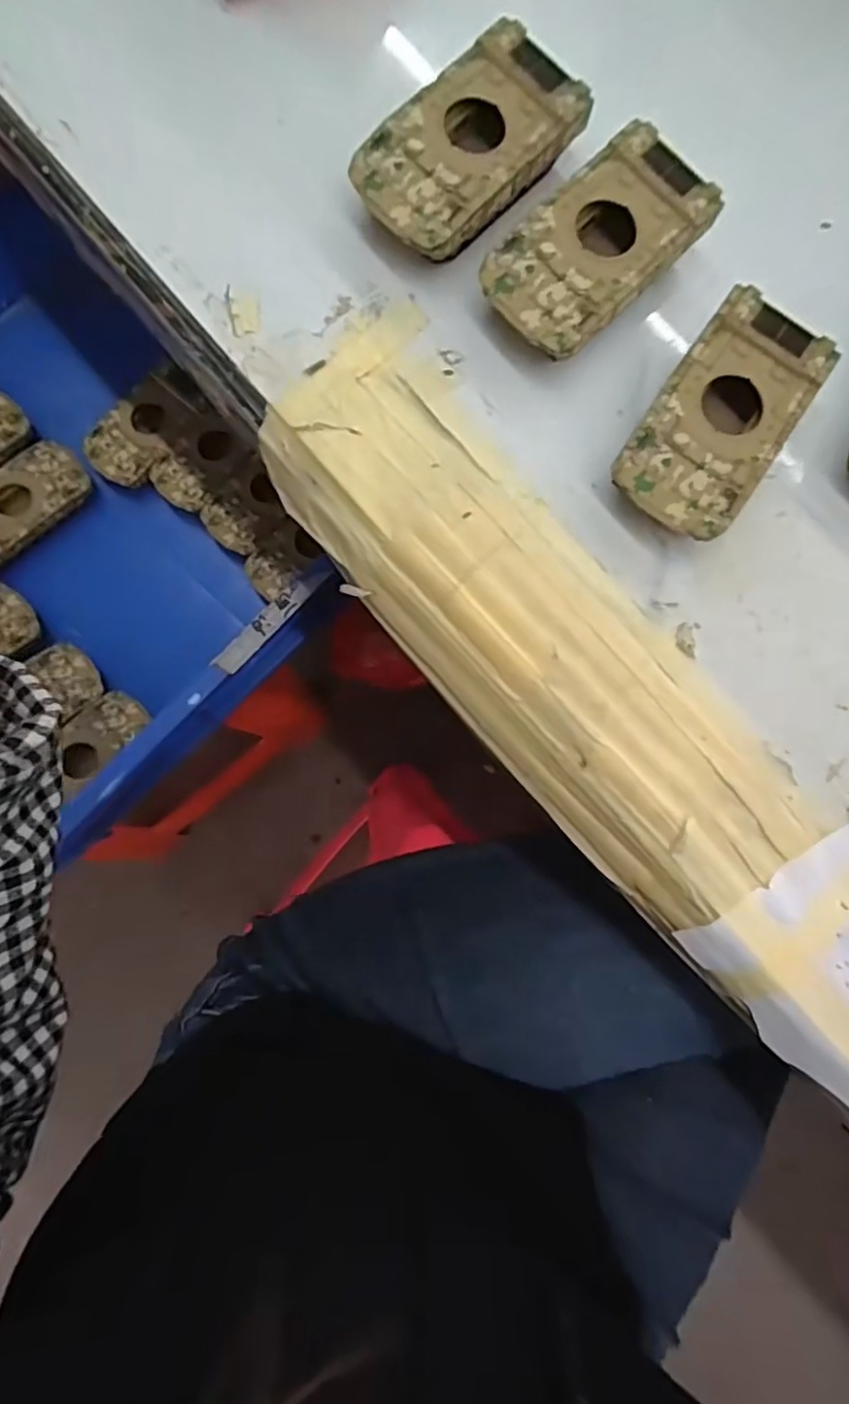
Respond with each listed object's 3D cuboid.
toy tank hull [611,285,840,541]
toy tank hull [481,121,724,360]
[{"bbox_3d":[0.114,-0.109,0.248,0.050,0.026,0.096,35,82,0],"label":"toy tank hull"},{"bbox_3d":[0.068,-0.180,0.253,0.051,0.027,0.097,44,82,1],"label":"toy tank hull"}]

